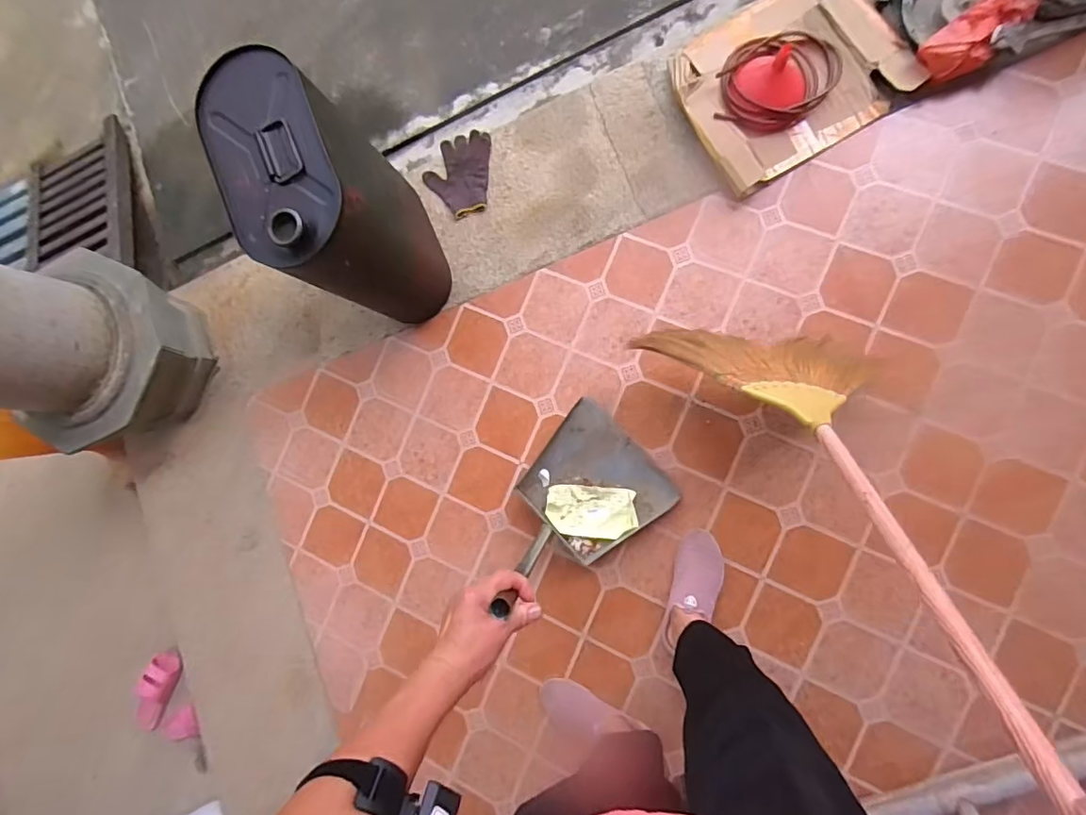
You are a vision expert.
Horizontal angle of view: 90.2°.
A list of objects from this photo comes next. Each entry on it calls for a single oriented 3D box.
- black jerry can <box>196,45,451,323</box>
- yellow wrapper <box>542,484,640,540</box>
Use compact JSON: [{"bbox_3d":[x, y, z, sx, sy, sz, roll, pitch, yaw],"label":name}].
[{"bbox_3d":[-0.383,-0.375,1.054,0.224,0.450,0.393,-27,82,5],"label":"black jerry can"},{"bbox_3d":[0.101,0.219,1.136,0.183,0.014,0.105,3,87,10],"label":"yellow wrapper"}]

